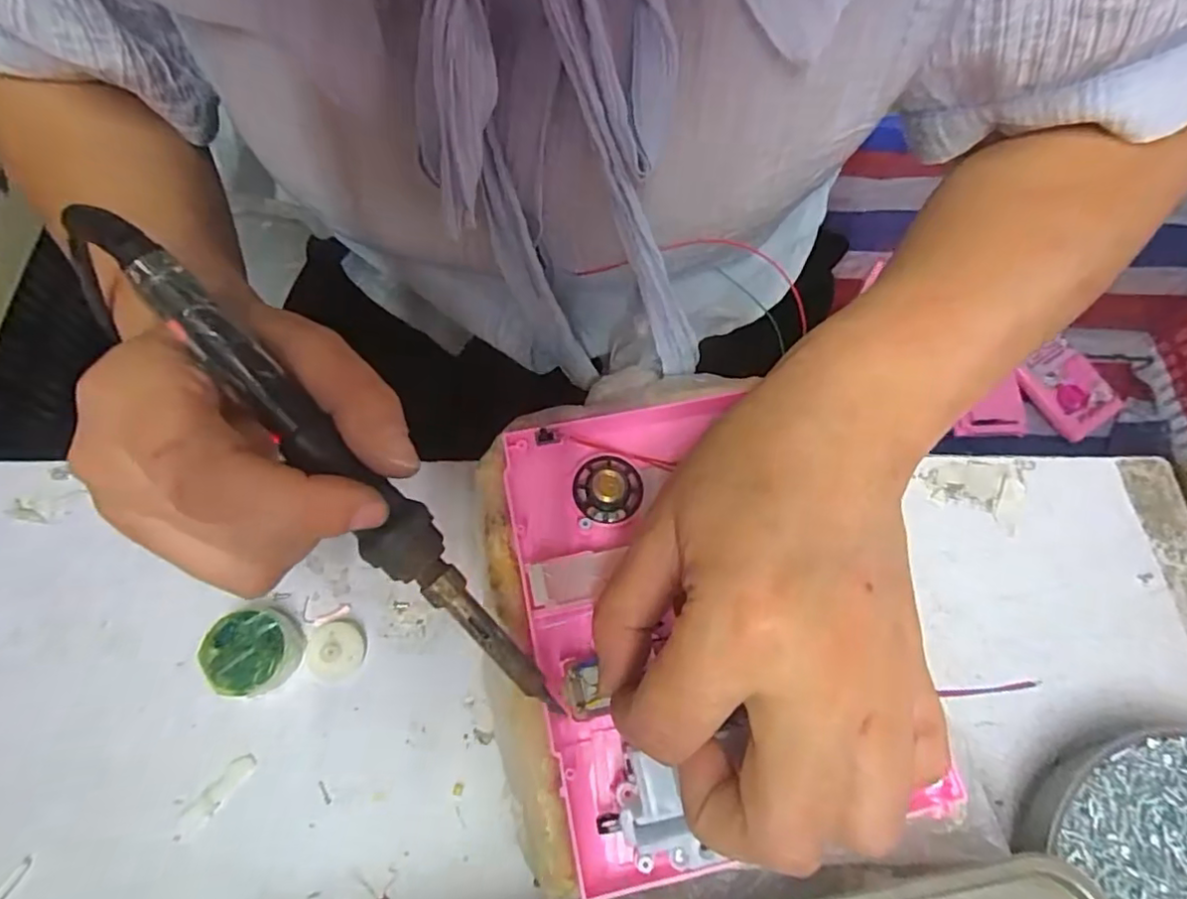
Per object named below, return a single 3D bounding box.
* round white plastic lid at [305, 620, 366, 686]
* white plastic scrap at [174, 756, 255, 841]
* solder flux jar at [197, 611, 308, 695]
[{"bbox_3d":[-0.107,0.084,0.250,0.023,0.006,0.024,1,66,-2],"label":"round white plastic lid"},{"bbox_3d":[-0.145,0.132,0.231,0.009,0.004,0.034,39,71,14],"label":"white plastic scrap"},{"bbox_3d":[-0.137,0.082,0.244,0.032,0.017,0.031,1,66,-2],"label":"solder flux jar"}]

